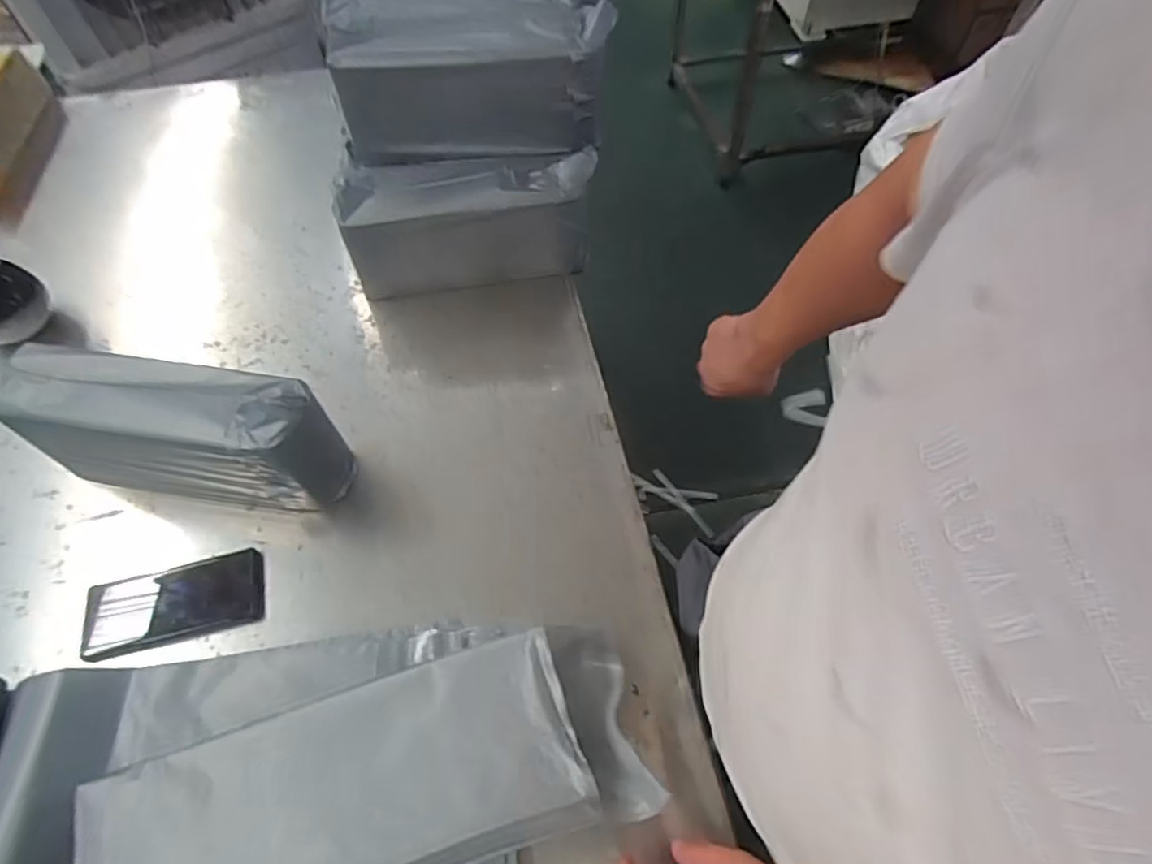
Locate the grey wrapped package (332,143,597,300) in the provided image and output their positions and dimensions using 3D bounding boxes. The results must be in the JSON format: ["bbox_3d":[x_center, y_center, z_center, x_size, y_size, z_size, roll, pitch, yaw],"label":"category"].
[{"bbox_3d":[-0.139,-0.277,0.827,0.302,0.152,0.096,-9,59,-6],"label":"grey wrapped package"}]

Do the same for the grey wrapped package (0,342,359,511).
[{"bbox_3d":[-0.409,-0.003,0.656,0.320,0.159,0.094,10,58,5],"label":"grey wrapped package"}]

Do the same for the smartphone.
[{"bbox_3d":[-0.404,0.169,0.633,0.168,0.019,0.082,-15,56,-9],"label":"smartphone"}]

